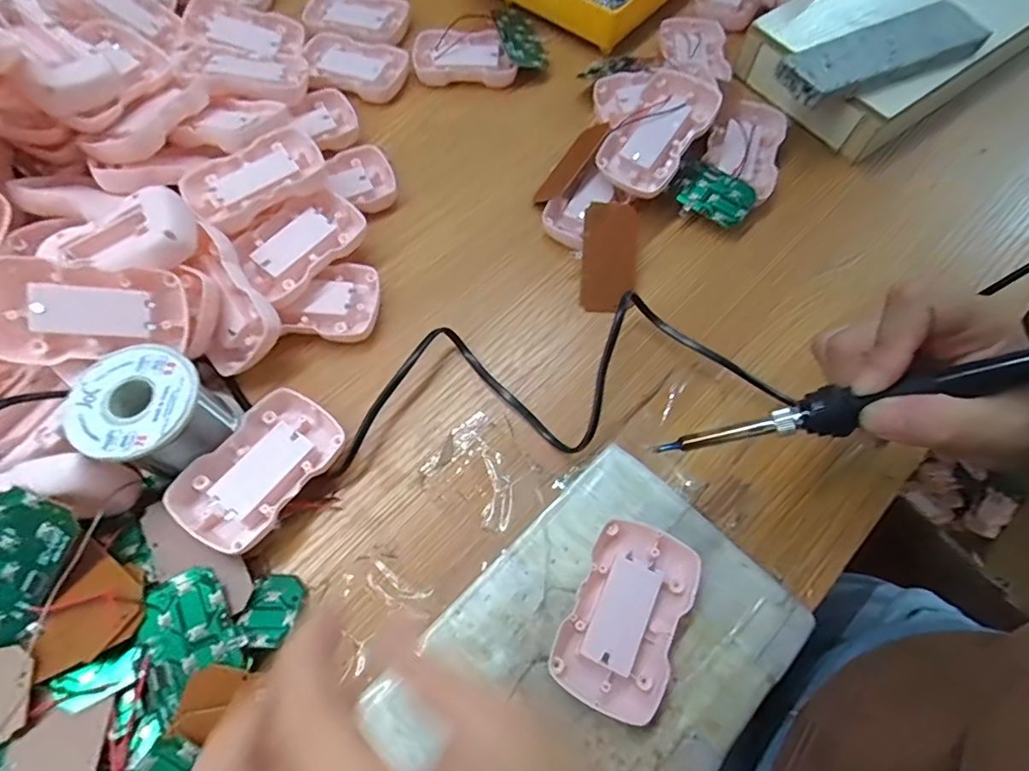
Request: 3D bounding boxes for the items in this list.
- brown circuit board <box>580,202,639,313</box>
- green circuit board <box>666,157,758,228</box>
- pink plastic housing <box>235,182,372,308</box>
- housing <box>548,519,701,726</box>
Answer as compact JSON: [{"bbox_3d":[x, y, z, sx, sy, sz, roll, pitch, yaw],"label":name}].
[{"bbox_3d":[0.065,-0.089,0.372,0.036,0.006,0.076,3,85,-3],"label":"brown circuit board"},{"bbox_3d":[0.143,-0.140,0.393,0.057,0.007,0.035,34,88,11],"label":"green circuit board"},{"bbox_3d":[-0.141,-0.094,0.361,0.049,0.027,0.082,41,70,15],"label":"pink plastic housing"},{"bbox_3d":[0.057,0.117,0.278,0.053,0.018,0.087,25,67,10],"label":"housing"}]

